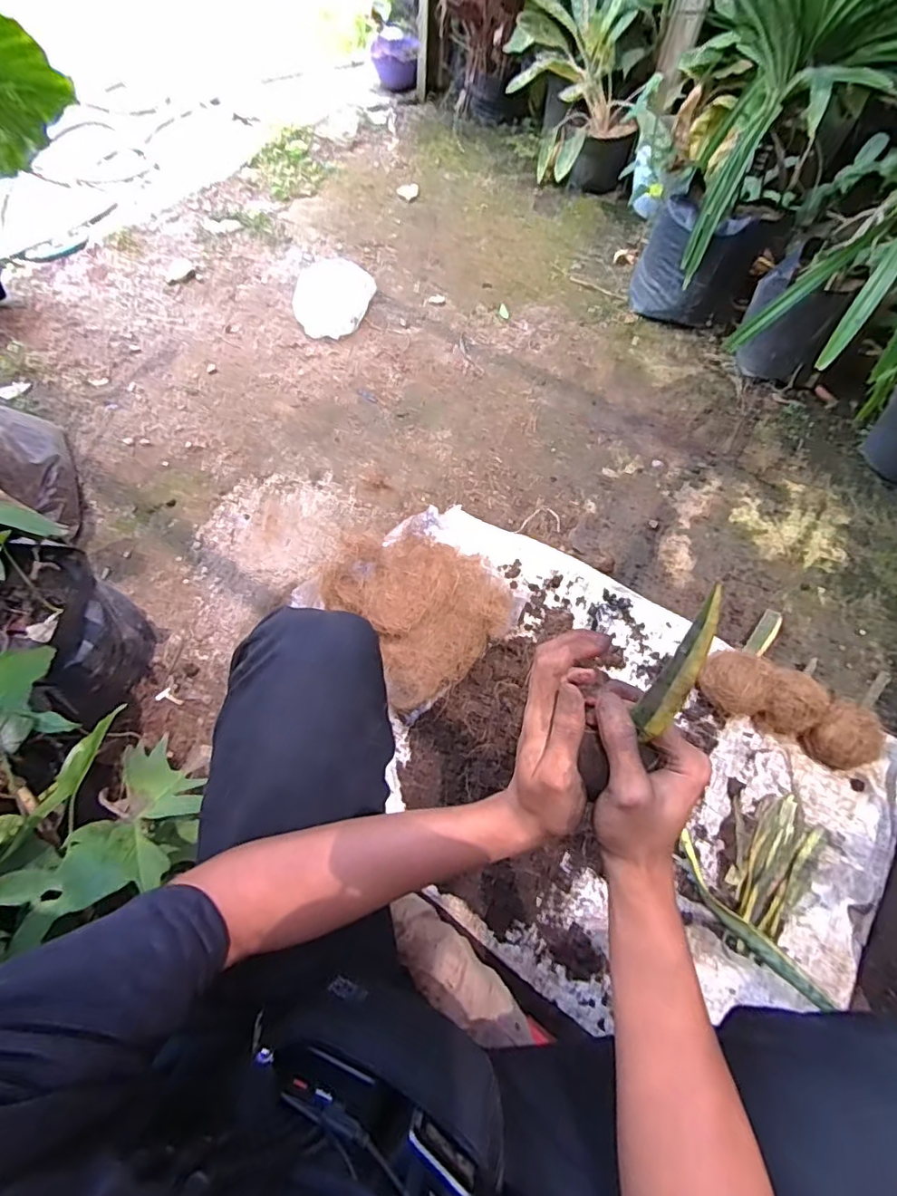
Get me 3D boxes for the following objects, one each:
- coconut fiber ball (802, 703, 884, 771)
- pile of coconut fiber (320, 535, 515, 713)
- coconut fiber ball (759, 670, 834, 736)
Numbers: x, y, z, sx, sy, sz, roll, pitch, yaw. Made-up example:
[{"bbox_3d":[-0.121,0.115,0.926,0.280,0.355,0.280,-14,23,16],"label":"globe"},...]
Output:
[{"bbox_3d":[0.623,0.221,0.882,0.089,0.091,0.090,2,58,-4],"label":"coconut fiber ball"},{"bbox_3d":[-0.052,-0.009,0.958,0.285,0.080,0.306,-31,66,-22],"label":"pile of coconut fiber"},{"bbox_3d":[0.549,0.173,0.901,0.095,0.094,0.095,2,58,-4],"label":"coconut fiber ball"}]

